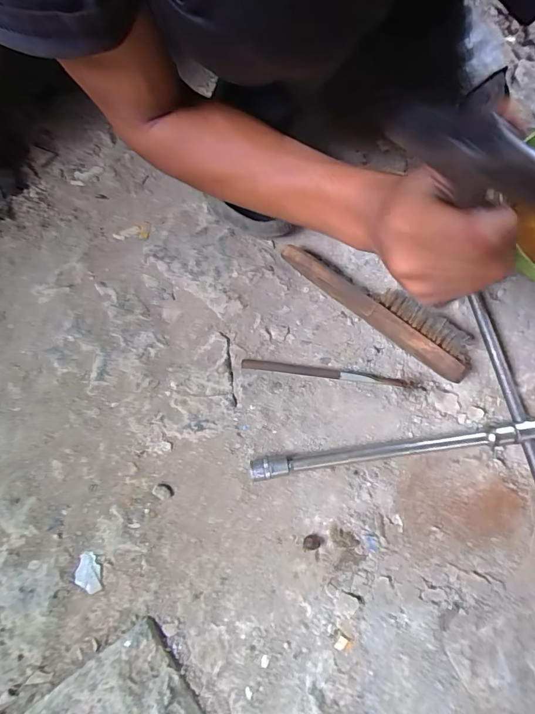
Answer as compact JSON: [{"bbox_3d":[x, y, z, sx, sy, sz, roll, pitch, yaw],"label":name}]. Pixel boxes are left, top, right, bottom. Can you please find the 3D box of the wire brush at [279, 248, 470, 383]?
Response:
[{"bbox_3d":[0.124,-0.060,0.462,0.235,0.033,0.051,38,78,7],"label":"wire brush"}]

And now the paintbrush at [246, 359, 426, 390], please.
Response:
[{"bbox_3d":[0.072,0.017,0.451,0.198,0.012,0.014,7,76,0],"label":"paintbrush"}]

